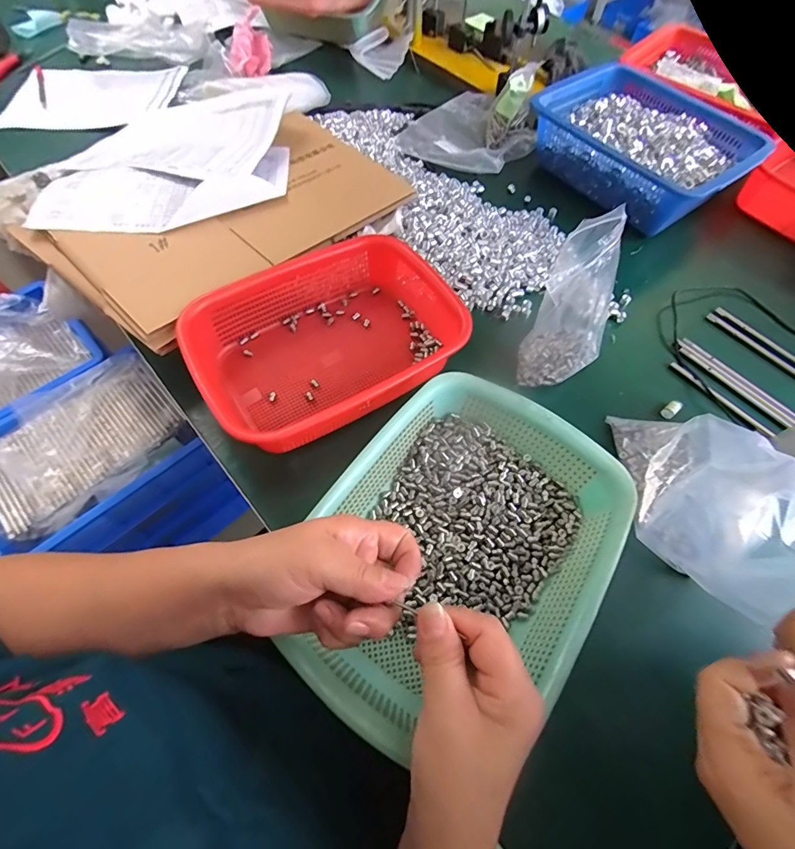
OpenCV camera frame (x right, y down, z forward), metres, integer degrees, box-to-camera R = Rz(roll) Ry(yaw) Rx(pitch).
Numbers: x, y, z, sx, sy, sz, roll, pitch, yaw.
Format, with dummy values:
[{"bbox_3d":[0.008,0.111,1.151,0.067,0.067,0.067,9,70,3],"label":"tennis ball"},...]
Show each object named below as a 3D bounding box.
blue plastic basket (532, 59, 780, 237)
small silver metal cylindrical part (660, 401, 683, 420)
[{"bbox_3d":[0.392,-0.457,0.699,0.229,0.081,0.311,-36,69,-20],"label":"blue plastic basket"},{"bbox_3d":[0.325,-0.018,0.505,0.022,0.011,0.014,-35,69,-19],"label":"small silver metal cylindrical part"}]

